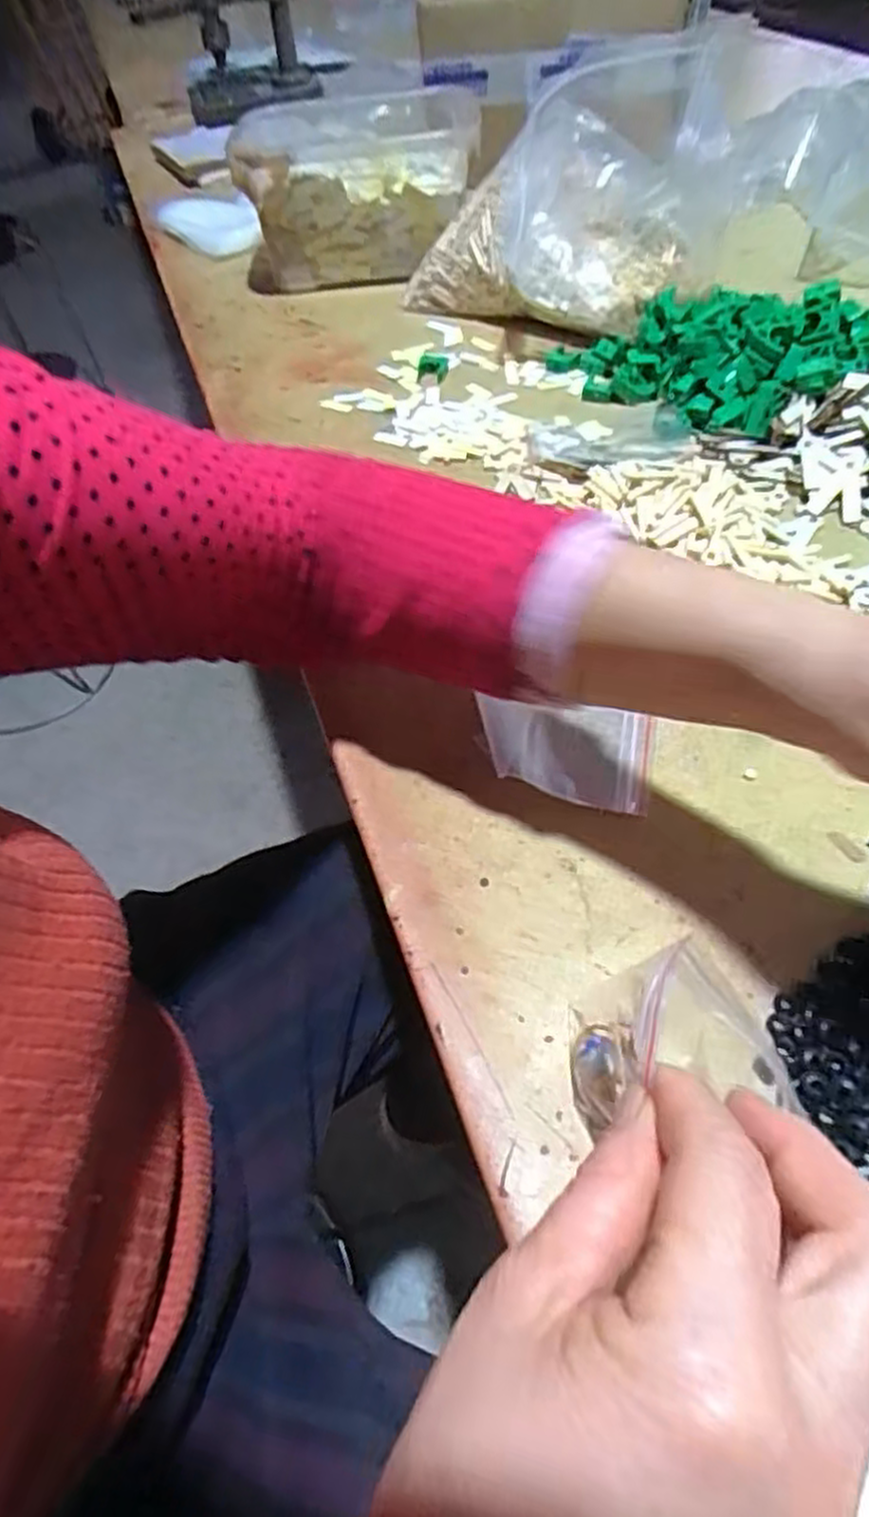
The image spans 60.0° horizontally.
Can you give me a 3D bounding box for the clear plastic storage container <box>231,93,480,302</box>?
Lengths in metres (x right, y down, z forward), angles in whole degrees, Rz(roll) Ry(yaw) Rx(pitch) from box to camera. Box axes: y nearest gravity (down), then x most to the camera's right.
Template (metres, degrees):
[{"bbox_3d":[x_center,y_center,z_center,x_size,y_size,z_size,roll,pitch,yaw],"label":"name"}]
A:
[{"bbox_3d":[-0.070,-0.565,0.755,0.247,0.139,0.122,-13,52,-5],"label":"clear plastic storage container"}]

